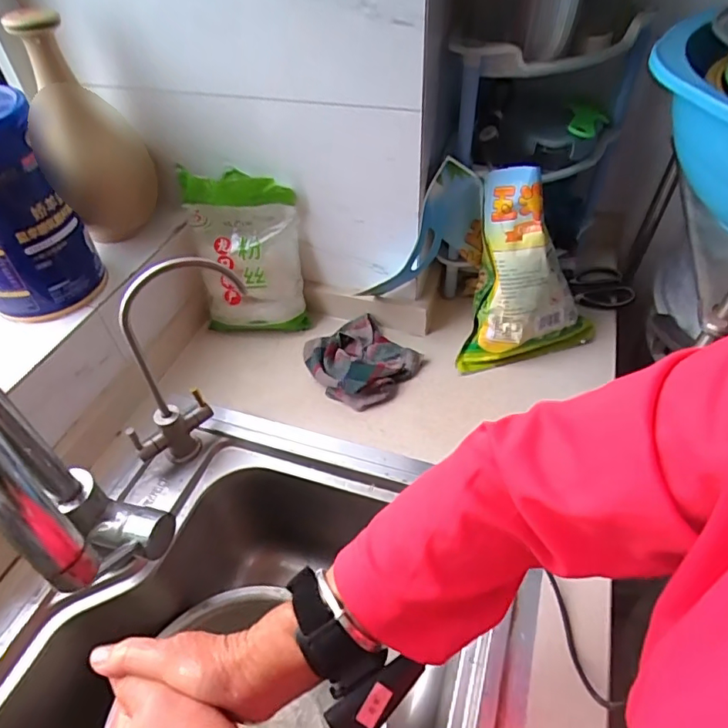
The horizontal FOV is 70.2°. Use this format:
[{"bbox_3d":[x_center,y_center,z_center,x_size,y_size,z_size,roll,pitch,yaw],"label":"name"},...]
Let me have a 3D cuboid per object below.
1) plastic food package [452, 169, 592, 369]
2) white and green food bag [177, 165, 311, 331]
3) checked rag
[{"bbox_3d":[0.197,-0.121,0.655,0.174,0.246,0.084,-15,26,-10],"label":"plastic food package"},{"bbox_3d":[-0.155,-0.138,0.702,0.141,0.218,0.071,-3,46,1],"label":"white and green food bag"},{"bbox_3d":[-0.007,-0.007,0.695,0.139,0.034,0.123,33,57,30],"label":"checked rag"}]

